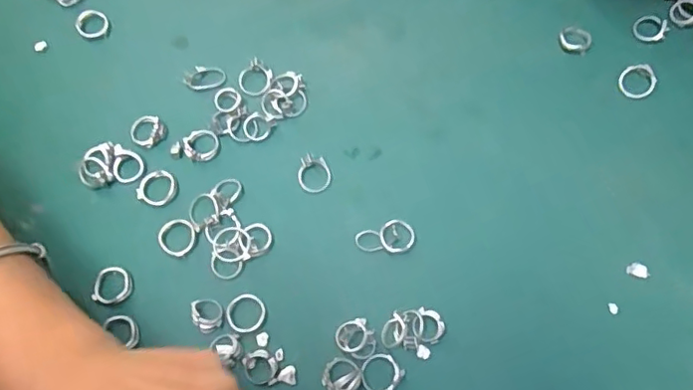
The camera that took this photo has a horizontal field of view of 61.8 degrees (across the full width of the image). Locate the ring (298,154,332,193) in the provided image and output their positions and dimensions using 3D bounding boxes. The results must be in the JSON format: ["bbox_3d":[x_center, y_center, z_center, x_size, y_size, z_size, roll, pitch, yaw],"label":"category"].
[{"bbox_3d":[-0.020,-0.014,0.363,0.020,0.007,0.024,-7,68,0],"label":"ring"}]

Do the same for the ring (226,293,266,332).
[{"bbox_3d":[-0.057,0.068,0.331,0.022,0.005,0.022,-1,69,3],"label":"ring"}]

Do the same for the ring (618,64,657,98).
[{"bbox_3d":[0.188,-0.073,0.373,0.022,0.007,0.022,-1,69,3],"label":"ring"}]

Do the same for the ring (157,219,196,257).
[{"bbox_3d":[-0.103,0.025,0.350,0.024,0.004,0.022,-1,69,3],"label":"ring"}]

